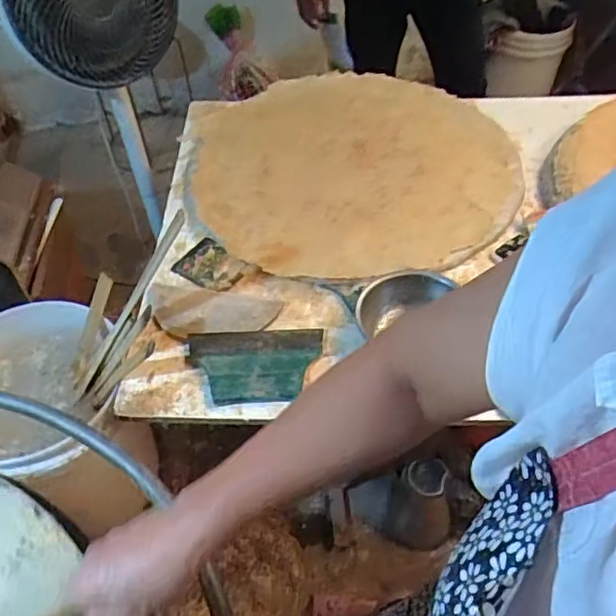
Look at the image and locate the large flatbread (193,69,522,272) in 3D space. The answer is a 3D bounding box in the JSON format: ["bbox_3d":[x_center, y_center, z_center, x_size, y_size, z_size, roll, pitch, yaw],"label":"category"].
[{"bbox_3d":[0.086,-0.286,1.154,0.574,0.036,0.544,-2,49,2],"label":"large flatbread"}]

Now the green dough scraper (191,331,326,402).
[{"bbox_3d":[-0.076,0.077,0.882,0.189,0.016,0.125,-3,49,1],"label":"green dough scraper"}]

